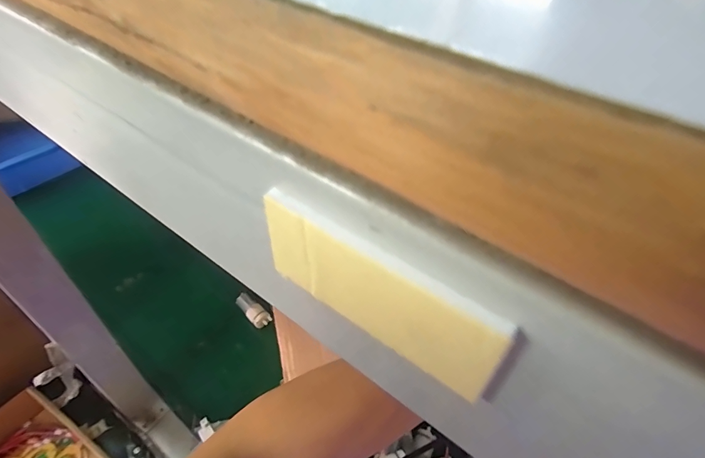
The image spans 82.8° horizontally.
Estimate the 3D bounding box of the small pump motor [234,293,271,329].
[{"bbox_3d":[-0.158,0.127,0.628,0.026,0.022,0.069,-34,57,-31],"label":"small pump motor"}]

